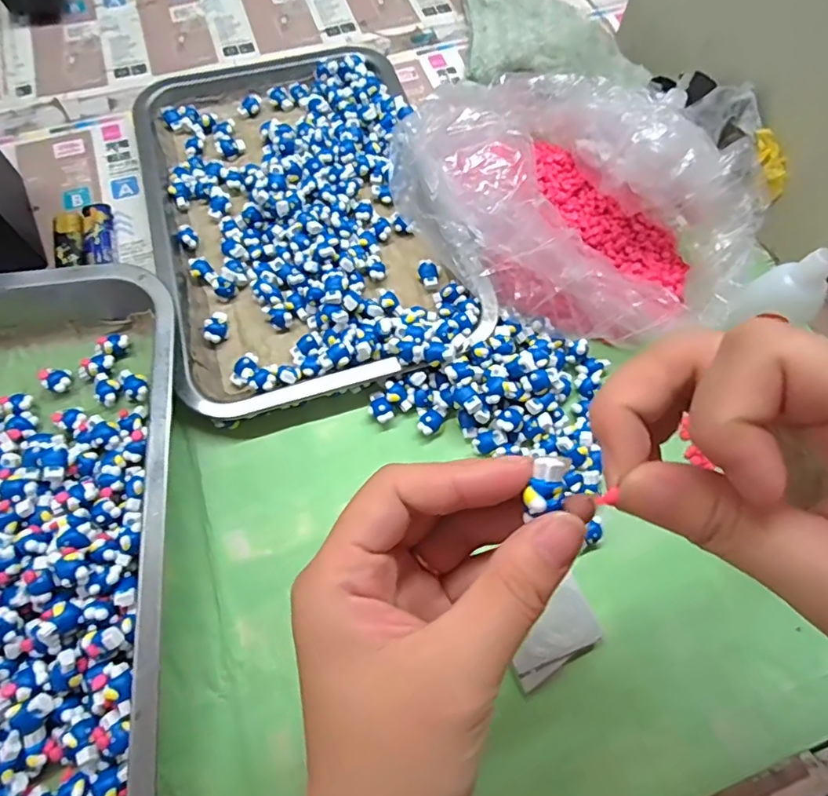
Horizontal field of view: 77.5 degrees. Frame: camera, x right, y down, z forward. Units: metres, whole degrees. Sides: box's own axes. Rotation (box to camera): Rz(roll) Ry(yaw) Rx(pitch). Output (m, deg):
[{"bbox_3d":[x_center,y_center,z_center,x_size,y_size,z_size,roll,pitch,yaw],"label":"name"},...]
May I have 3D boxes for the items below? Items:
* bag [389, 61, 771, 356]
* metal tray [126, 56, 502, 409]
[{"bbox_3d":[0.110,-0.143,0.338,0.236,0.077,0.166,40,71,15],"label":"bag"},{"bbox_3d":[-0.085,-0.147,0.380,0.201,0.030,0.314,-16,68,-8],"label":"metal tray"}]

